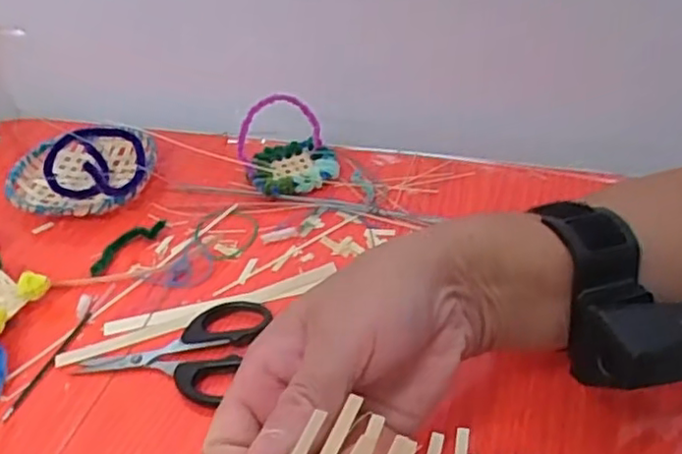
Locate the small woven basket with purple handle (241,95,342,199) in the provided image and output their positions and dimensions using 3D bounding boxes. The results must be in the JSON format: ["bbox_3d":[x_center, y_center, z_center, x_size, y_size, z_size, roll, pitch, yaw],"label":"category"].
[{"bbox_3d":[-0.040,-0.063,0.483,0.071,0.060,0.057,-5,40,1],"label":"small woven basket with purple handle"}]

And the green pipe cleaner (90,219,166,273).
[{"bbox_3d":[-0.149,0.012,0.453,0.018,0.007,0.061,24,48,31],"label":"green pipe cleaner"}]

